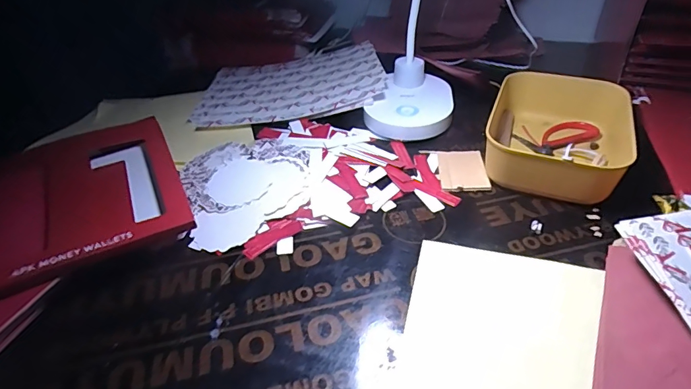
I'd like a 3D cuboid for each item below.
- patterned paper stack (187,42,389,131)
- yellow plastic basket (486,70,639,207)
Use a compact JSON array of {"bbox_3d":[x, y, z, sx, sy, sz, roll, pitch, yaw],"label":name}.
[{"bbox_3d":[-0.084,-0.181,0.656,0.274,0.026,0.210,-4,40,0],"label":"patterned paper stack"},{"bbox_3d":[0.235,-0.066,0.485,0.137,0.059,0.188,15,44,22],"label":"yellow plastic basket"}]

